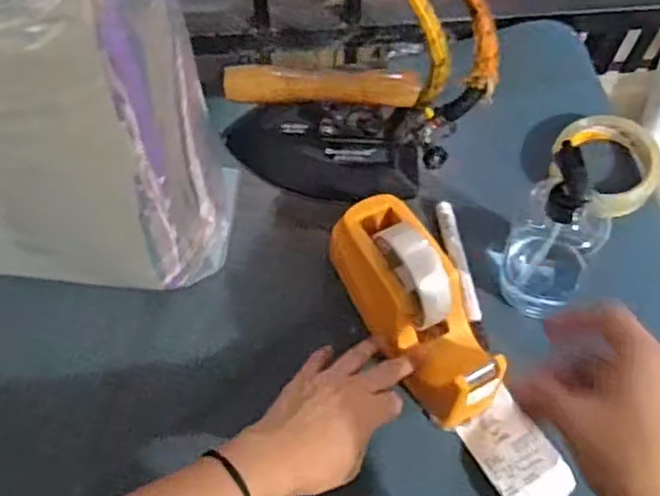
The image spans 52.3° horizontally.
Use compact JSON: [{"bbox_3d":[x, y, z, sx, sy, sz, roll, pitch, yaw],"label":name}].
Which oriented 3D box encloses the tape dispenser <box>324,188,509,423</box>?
[{"bbox_3d":[0.070,0.046,0.553,0.071,0.112,0.191,-22,66,-11],"label":"tape dispenser"}]

